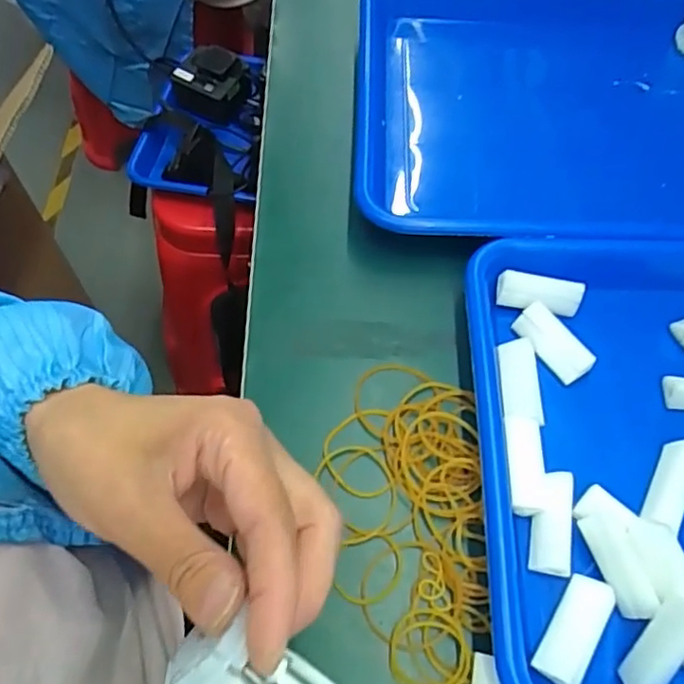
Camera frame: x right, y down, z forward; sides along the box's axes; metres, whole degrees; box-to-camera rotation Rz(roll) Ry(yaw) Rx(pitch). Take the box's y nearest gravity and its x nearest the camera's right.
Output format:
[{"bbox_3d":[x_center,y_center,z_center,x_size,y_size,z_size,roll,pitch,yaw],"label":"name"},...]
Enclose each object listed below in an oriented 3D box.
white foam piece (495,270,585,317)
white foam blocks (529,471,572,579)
[{"bbox_3d":[0.112,-0.027,0.345,0.047,0.014,0.016,12,61,4],"label":"white foam piece"},{"bbox_3d":[0.099,0.086,0.289,0.017,0.012,0.046,10,61,3],"label":"white foam blocks"}]

